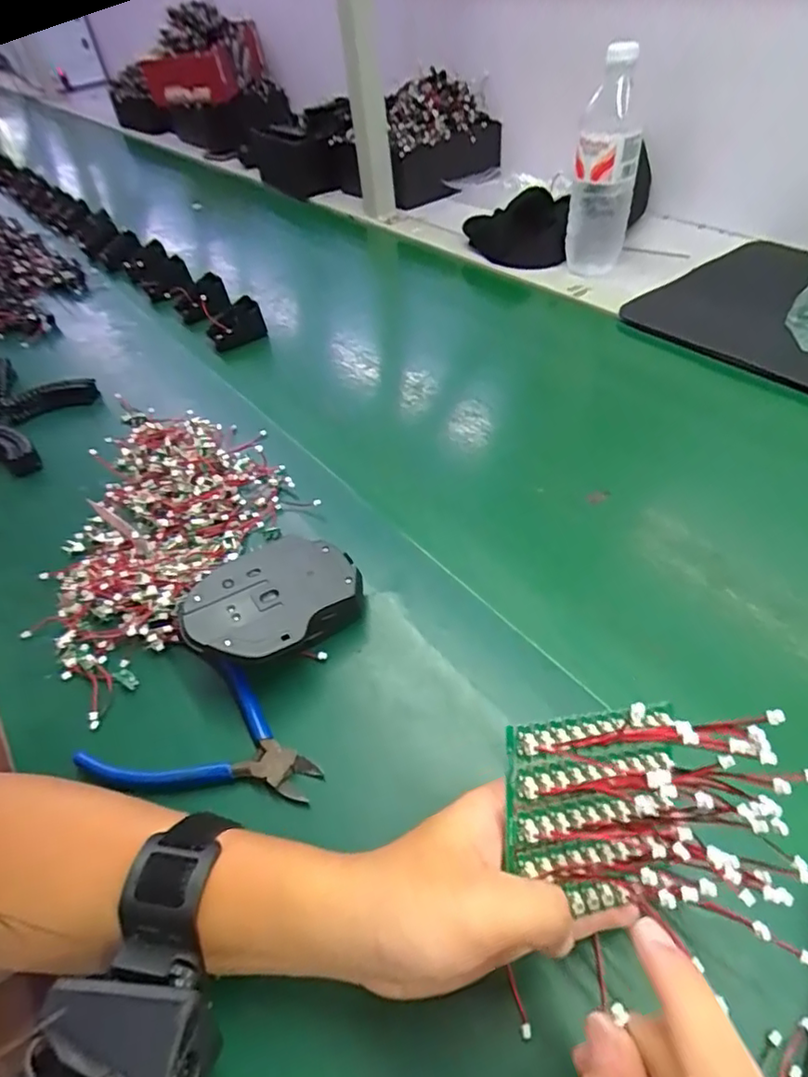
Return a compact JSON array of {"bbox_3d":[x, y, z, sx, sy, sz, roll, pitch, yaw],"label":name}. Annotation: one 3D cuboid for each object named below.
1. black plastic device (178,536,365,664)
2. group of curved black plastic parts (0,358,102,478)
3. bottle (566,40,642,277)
[{"bbox_3d":[-0.085,0.045,0.389,0.111,0.035,0.074,-34,64,-31],"label":"black plastic device"},{"bbox_3d":[-0.404,-0.129,0.608,0.156,0.032,0.126,11,47,18],"label":"group of curved black plastic parts"},{"bbox_3d":[0.239,-0.438,0.702,0.074,0.211,0.058,5,46,12],"label":"bottle"}]

